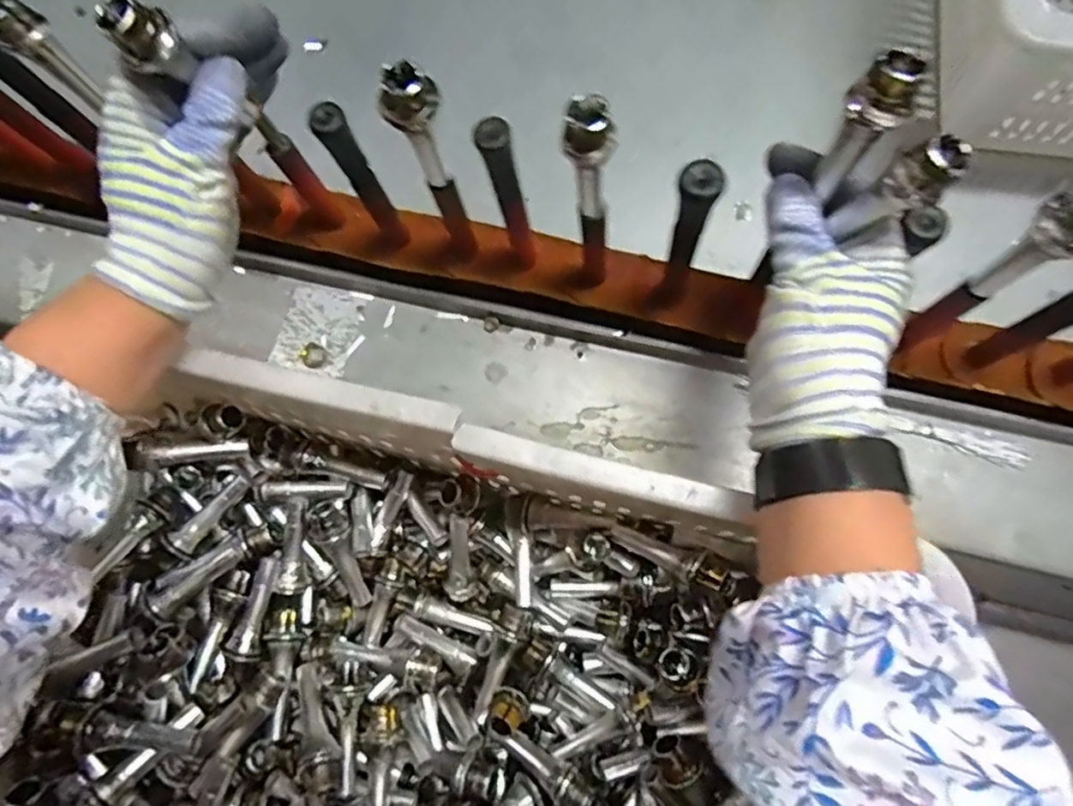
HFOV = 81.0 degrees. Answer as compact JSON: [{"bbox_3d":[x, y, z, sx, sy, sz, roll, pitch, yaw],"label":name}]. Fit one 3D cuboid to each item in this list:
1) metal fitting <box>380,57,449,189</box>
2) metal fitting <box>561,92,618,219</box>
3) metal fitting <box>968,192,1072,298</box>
[{"bbox_3d":[-0.060,-0.138,0.328,0.026,0.084,0.021,-4,78,0],"label":"metal fitting"},{"bbox_3d":[0.026,-0.119,0.319,0.025,0.084,0.019,5,78,2],"label":"metal fitting"},{"bbox_3d":[0.235,-0.073,0.299,0.019,0.085,0.027,-29,79,-5],"label":"metal fitting"}]

